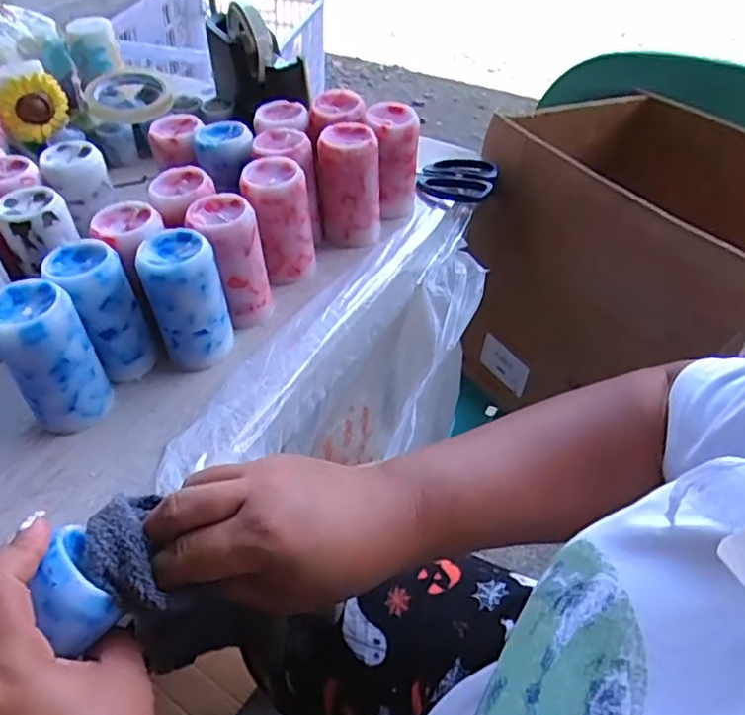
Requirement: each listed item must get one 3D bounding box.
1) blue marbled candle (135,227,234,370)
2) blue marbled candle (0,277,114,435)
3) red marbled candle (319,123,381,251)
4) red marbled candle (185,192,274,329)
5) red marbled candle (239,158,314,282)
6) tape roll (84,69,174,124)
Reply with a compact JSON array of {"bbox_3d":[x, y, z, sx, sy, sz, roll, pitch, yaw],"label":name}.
[{"bbox_3d":[-0.133,-0.041,0.458,0.050,0.092,0.050,-16,48,-14],"label":"blue marbled candle"},{"bbox_3d":[-0.209,0.001,0.416,0.051,0.093,0.050,-35,55,-28],"label":"blue marbled candle"},{"bbox_3d":[-0.020,-0.150,0.557,0.050,0.091,0.050,-4,46,-4],"label":"red marbled candle"},{"bbox_3d":[-0.107,-0.073,0.490,0.048,0.094,0.048,-12,47,-11],"label":"red marbled candle"},{"bbox_3d":[-0.075,-0.110,0.521,0.050,0.088,0.054,-12,47,-11],"label":"red marbled candle"},{"bbox_3d":[-0.267,-0.289,0.698,0.091,0.013,0.078,-4,61,-8],"label":"tape roll"}]

